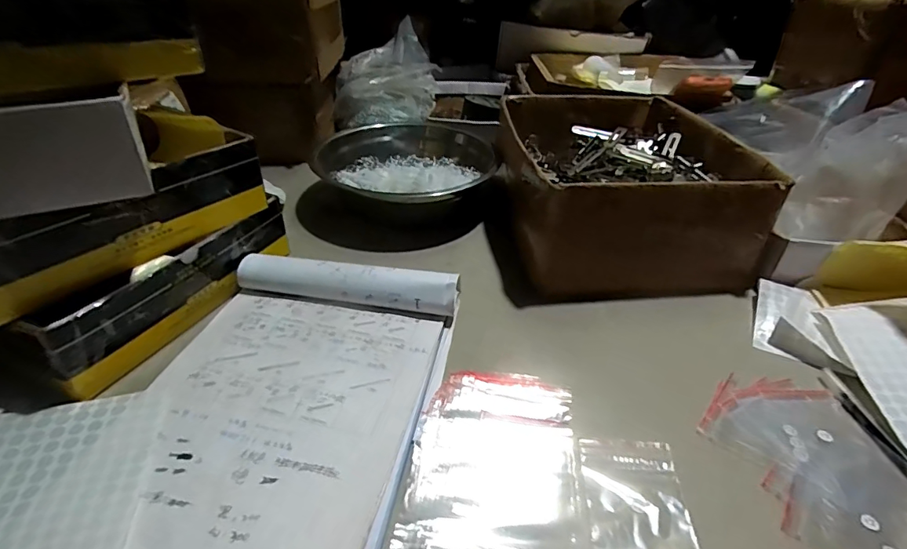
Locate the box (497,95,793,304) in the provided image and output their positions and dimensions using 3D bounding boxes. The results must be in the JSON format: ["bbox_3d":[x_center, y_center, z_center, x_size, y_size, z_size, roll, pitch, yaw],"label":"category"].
[{"bbox_3d":[0.199,-0.128,0.601,0.261,0.117,0.324,-2,38,-6],"label":"box"}]

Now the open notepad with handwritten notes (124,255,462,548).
[{"bbox_3d":[-0.129,0.100,0.360,0.210,0.028,0.297,9,42,8],"label":"open notepad with handwritten notes"}]

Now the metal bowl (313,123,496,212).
[{"bbox_3d":[-0.073,-0.155,0.660,0.208,0.073,0.225,2,36,-1],"label":"metal bowl"}]

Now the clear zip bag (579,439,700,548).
[{"bbox_3d":[0.121,0.156,0.313,0.066,0.007,0.101,5,36,3],"label":"clear zip bag"}]

